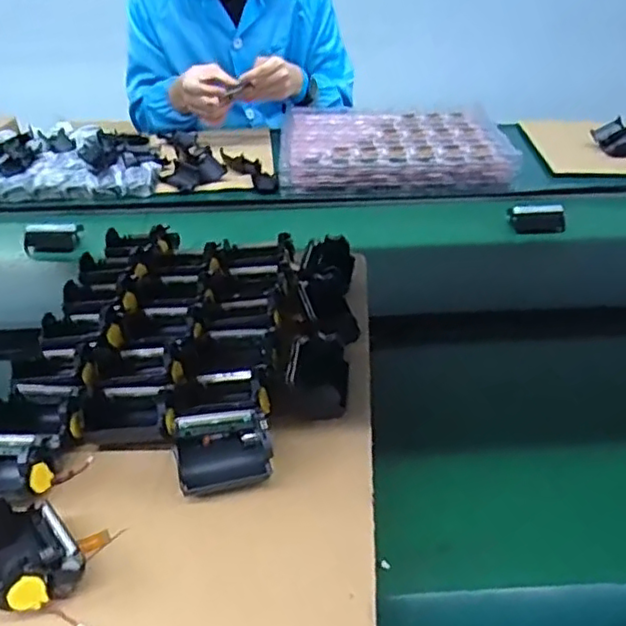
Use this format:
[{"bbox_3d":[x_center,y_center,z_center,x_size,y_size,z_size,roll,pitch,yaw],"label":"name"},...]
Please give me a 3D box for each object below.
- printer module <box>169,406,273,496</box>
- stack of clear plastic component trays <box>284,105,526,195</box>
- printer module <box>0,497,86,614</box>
[{"bbox_3d":[-0.067,0.102,0.465,0.070,0.039,0.057,-6,36,-8],"label":"printer module"},{"bbox_3d":[0.132,-0.293,1.093,0.366,0.054,0.319,-1,36,0],"label":"stack of clear plastic component trays"},{"bbox_3d":[-0.180,0.146,0.392,0.054,0.045,0.073,-26,43,-31],"label":"printer module"}]

